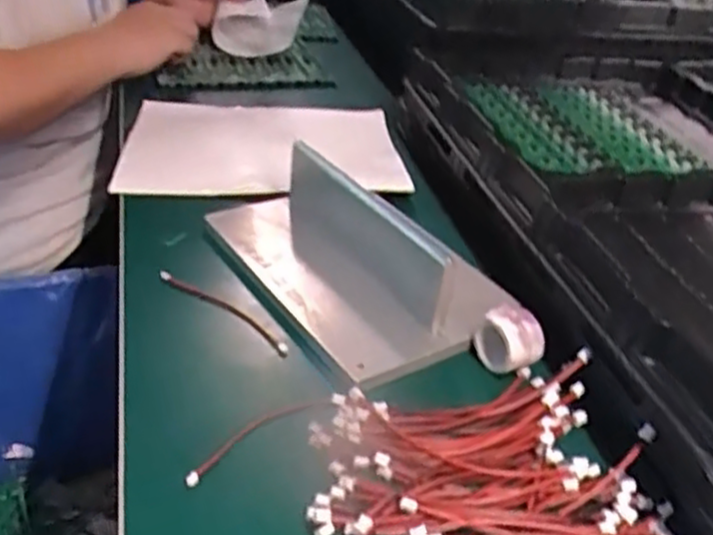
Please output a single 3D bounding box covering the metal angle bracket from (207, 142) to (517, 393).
[{"bbox_3d":[-0.015,-0.012,0.471,0.098,0.059,0.199,-18,38,-32],"label":"metal angle bracket"}]

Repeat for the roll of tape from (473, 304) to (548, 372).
[{"bbox_3d":[0.091,0.042,0.425,0.033,0.028,0.028,32,40,33],"label":"roll of tape"}]

